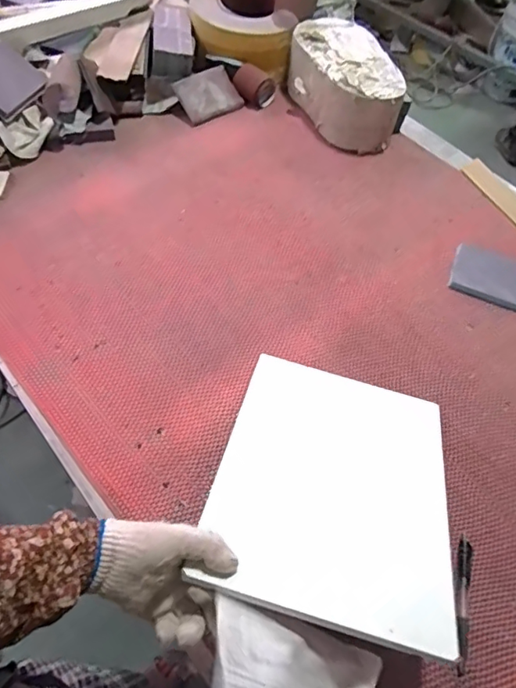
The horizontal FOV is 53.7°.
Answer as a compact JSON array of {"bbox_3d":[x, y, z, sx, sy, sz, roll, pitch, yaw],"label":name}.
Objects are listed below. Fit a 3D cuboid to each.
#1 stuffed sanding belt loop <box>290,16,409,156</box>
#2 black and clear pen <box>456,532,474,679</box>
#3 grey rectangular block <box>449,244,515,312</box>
[{"bbox_3d":[0.169,-0.507,0.997,0.181,0.120,0.256,-11,60,-10],"label":"stuffed sanding belt loop"},{"bbox_3d":[0.229,0.287,0.568,0.020,0.013,0.139,16,57,5],"label":"black and clear pen"},{"bbox_3d":[0.377,-0.113,0.830,0.118,0.007,0.107,20,57,8],"label":"grey rectangular block"}]

